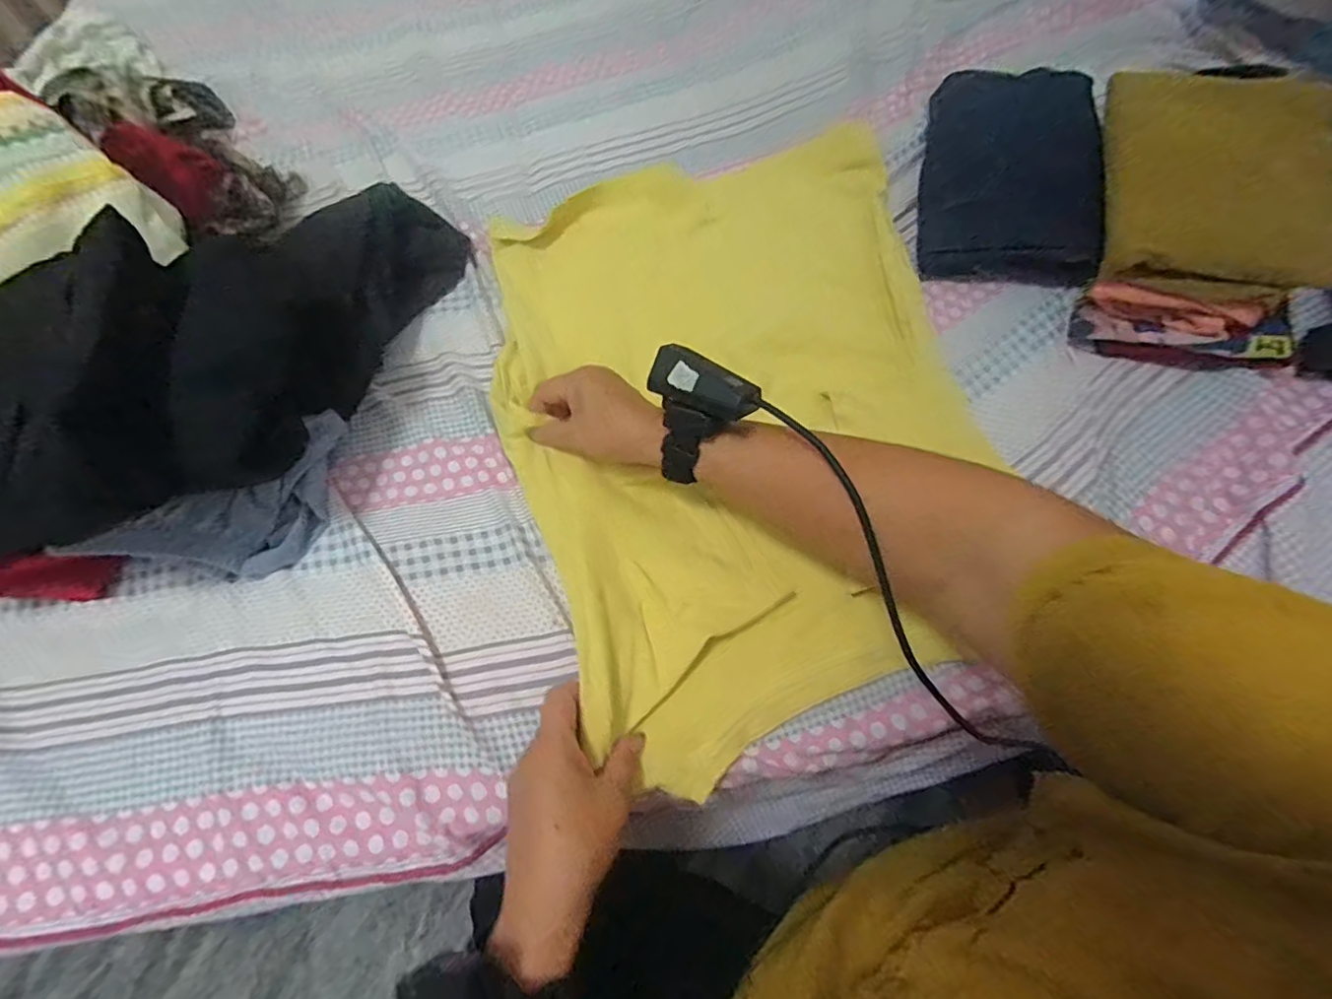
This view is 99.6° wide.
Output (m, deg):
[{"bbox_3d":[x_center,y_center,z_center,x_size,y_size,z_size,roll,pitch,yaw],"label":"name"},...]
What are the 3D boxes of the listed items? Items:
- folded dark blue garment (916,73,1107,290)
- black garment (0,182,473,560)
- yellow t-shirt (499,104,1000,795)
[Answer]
[{"bbox_3d":[0.338,-0.343,0.551,0.142,0.079,0.285,12,66,9],"label":"folded dark blue garment"},{"bbox_3d":[-0.349,-0.127,0.430,0.194,0.126,0.483,34,58,15],"label":"black garment"},{"bbox_3d":[0.060,-0.086,0.478,0.376,0.046,0.546,-10,67,-2],"label":"yellow t-shirt"}]

